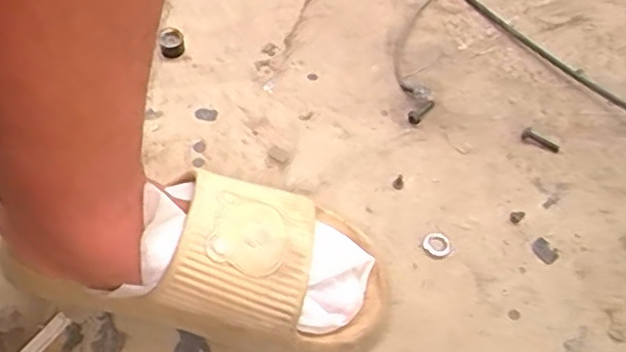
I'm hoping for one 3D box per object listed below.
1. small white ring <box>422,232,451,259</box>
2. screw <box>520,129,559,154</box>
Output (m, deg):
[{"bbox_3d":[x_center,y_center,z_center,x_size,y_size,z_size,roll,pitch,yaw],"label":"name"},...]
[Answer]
[{"bbox_3d":[0.096,0.054,0.519,0.021,0.004,0.022,0,55,0],"label":"small white ring"},{"bbox_3d":[0.199,-0.030,0.584,0.034,0.004,0.014,27,58,17],"label":"screw"}]

